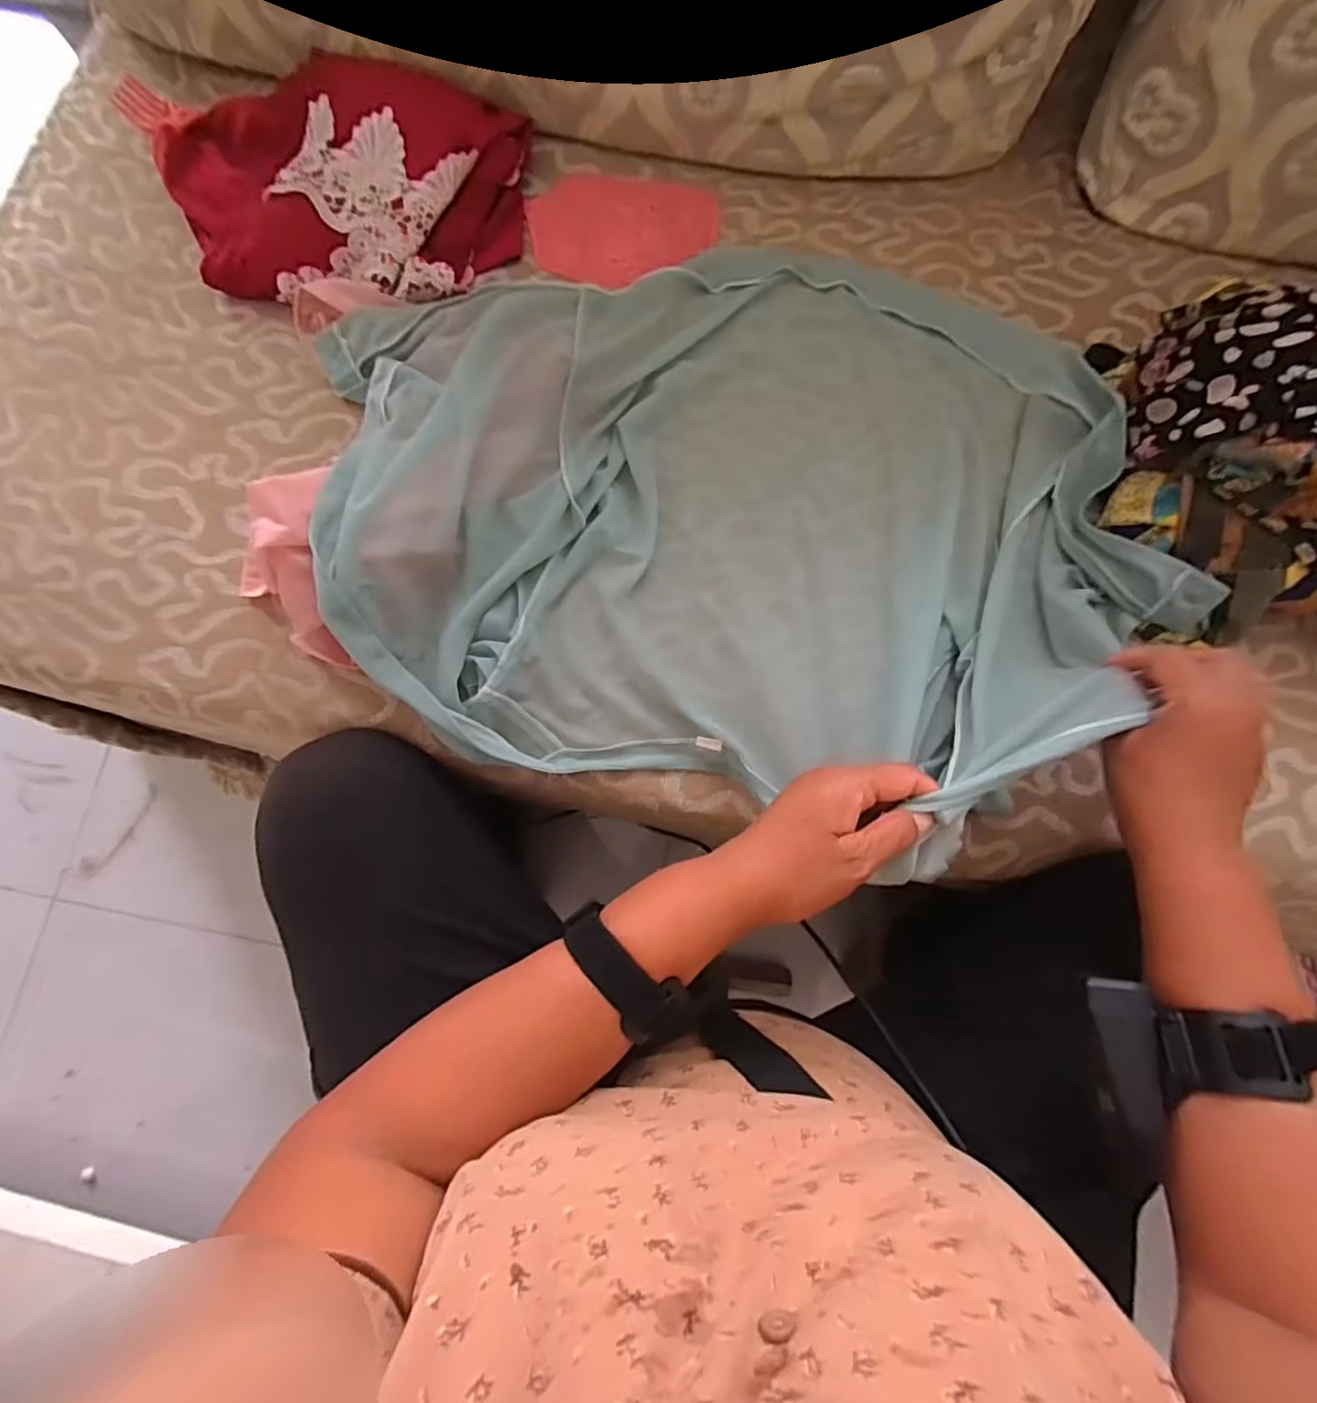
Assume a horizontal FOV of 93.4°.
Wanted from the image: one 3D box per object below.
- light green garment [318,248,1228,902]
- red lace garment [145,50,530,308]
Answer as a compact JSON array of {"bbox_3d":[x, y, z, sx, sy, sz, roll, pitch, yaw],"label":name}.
[{"bbox_3d":[0.071,-0.144,0.458,0.586,0.110,0.450,-12,80,-1],"label":"light green garment"},{"bbox_3d":[-0.274,-0.435,0.526,0.307,0.060,0.182,1,80,1],"label":"red lace garment"}]

